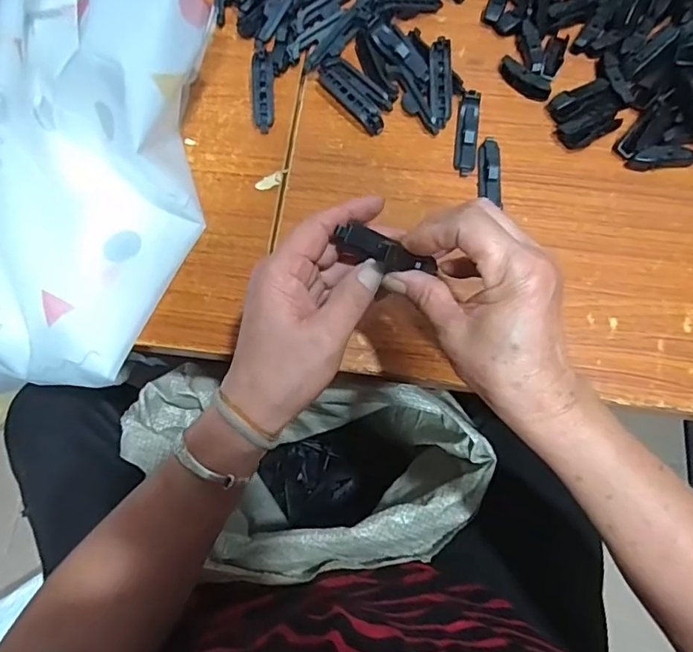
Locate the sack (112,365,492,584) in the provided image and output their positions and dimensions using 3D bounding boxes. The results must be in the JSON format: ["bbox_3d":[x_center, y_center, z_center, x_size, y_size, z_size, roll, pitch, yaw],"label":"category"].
[{"bbox_3d":[-0.030,0.172,0.616,0.325,0.337,0.173,5,75,3],"label":"sack"}]

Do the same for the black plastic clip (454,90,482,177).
[{"bbox_3d":[0.105,-0.167,0.447,0.019,0.012,0.075,7,75,3],"label":"black plastic clip"}]

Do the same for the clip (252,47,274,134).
[{"bbox_3d":[-0.074,-0.209,0.462,0.019,0.009,0.074,-3,90,1],"label":"clip"}]

